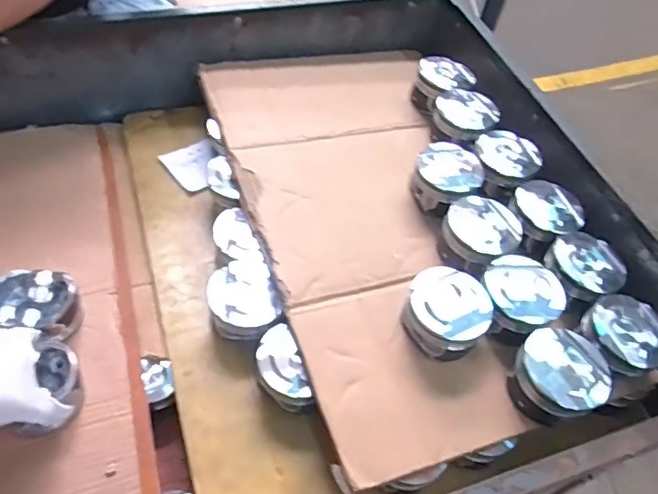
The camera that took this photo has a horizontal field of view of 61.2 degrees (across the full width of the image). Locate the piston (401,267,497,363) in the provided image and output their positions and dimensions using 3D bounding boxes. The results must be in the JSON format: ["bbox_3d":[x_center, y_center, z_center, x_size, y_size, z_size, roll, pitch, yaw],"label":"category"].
[{"bbox_3d":[0.125,0.069,0.591,0.083,0.048,0.084,3,52,-4],"label":"piston"}]

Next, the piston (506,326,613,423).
[{"bbox_3d":[0.227,0.128,0.555,0.086,0.039,0.093,3,52,-4],"label":"piston"}]

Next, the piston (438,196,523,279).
[{"bbox_3d":[0.175,-0.013,0.661,0.083,0.050,0.085,3,52,-4],"label":"piston"}]

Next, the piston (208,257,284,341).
[{"bbox_3d":[-0.099,0.065,0.640,0.079,0.052,0.087,-11,55,-14],"label":"piston"}]

